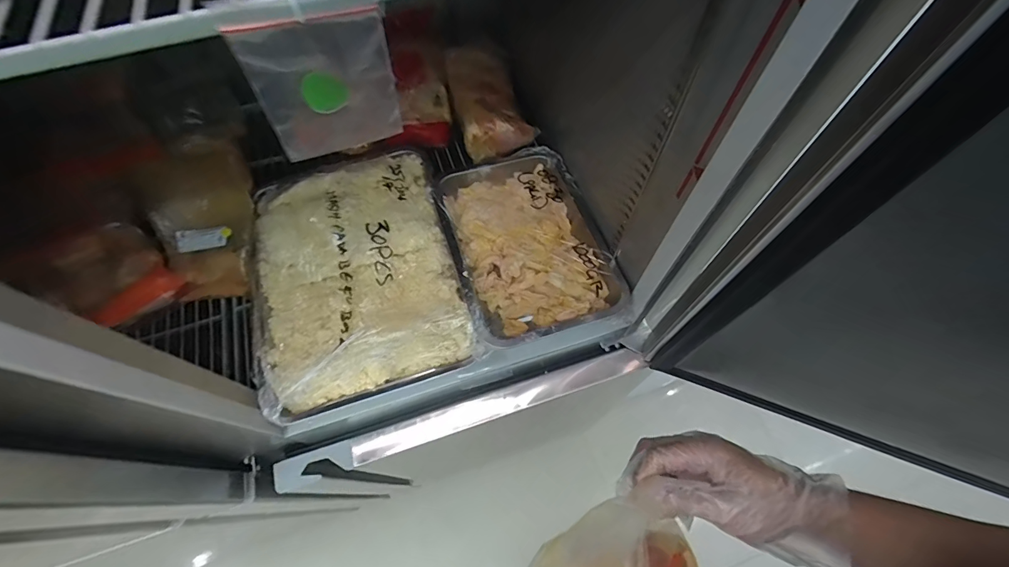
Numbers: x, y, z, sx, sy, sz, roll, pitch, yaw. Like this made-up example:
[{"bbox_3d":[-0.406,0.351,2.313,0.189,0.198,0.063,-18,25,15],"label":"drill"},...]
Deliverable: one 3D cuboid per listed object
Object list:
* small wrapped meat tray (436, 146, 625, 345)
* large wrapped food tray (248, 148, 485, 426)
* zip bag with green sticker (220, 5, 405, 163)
[{"bbox_3d":[0.027,-0.063,0.615,0.202,0.043,0.298,-17,64,-7],"label":"small wrapped meat tray"},{"bbox_3d":[-0.209,-0.023,0.583,0.273,0.050,0.356,-17,64,-7],"label":"large wrapped food tray"},{"bbox_3d":[-0.096,-0.107,0.234,0.074,0.081,0.008,-19,65,-8],"label":"zip bag with green sticker"}]

